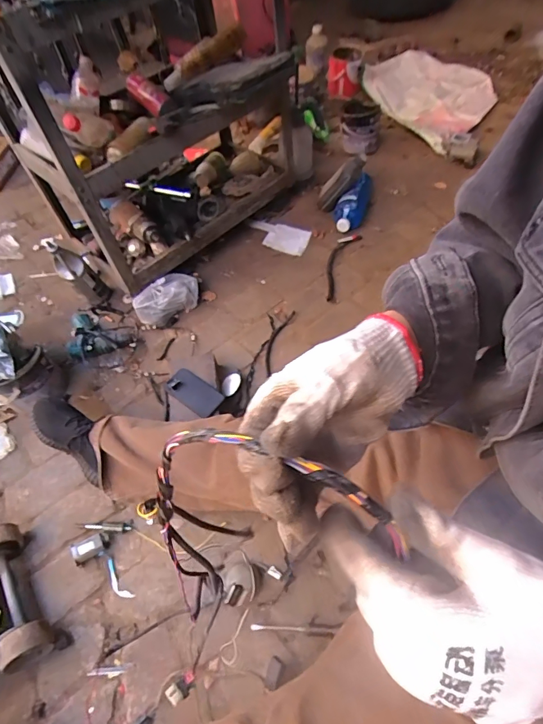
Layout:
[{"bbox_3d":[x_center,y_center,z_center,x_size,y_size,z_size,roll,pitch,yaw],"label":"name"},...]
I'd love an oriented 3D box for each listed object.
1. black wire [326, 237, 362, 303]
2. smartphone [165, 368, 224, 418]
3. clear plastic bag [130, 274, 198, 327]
[{"bbox_3d":[0.197,-0.286,1.273,0.068,0.029,0.284,17,58,17],"label":"black wire"},{"bbox_3d":[-0.186,0.071,1.008,0.142,0.014,0.072,29,62,24],"label":"smartphone"},{"bbox_3d":[-0.295,-0.180,1.198,0.196,0.098,0.079,-34,59,-17],"label":"clear plastic bag"}]

